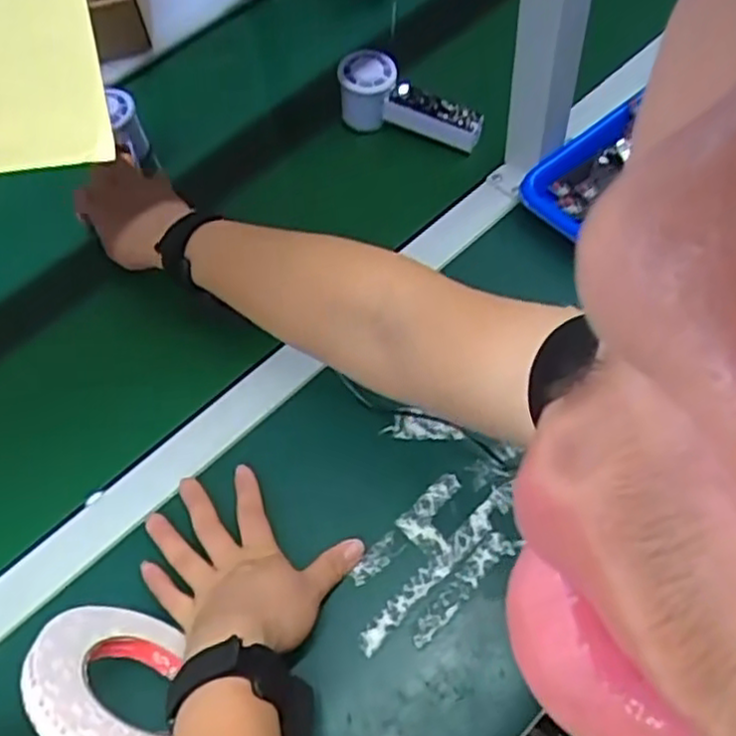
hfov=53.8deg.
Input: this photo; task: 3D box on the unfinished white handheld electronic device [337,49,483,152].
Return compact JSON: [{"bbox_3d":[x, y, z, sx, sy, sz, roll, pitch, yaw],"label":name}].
[{"bbox_3d":[0.039,-0.255,0.714,0.145,0.047,0.063,21,66,-6],"label":"unfinished white handheld electronic device"}]

